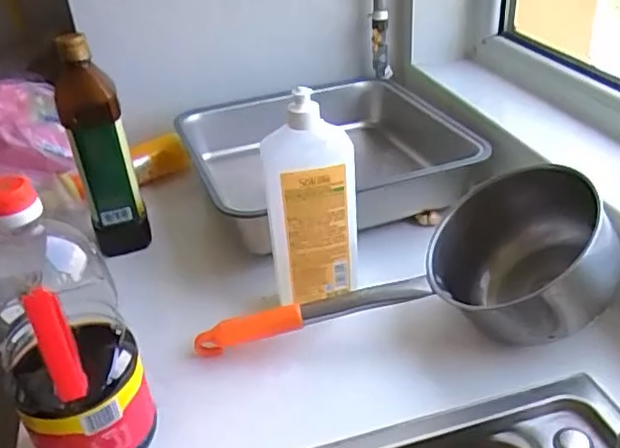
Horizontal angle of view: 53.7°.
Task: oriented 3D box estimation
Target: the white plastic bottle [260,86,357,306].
[{"bbox_3d":[0.001,-0.016,0.624,0.088,0.236,0.066,-7,33,-2],"label":"white plastic bottle"}]

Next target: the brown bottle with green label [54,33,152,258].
[{"bbox_3d":[-0.253,-0.087,0.739,0.066,0.260,0.051,-15,34,-14],"label":"brown bottle with green label"}]

